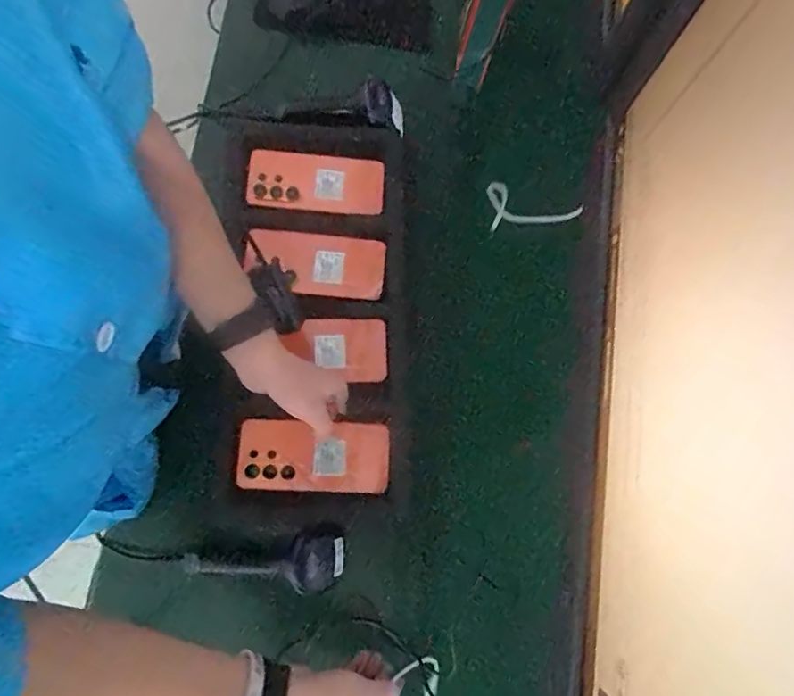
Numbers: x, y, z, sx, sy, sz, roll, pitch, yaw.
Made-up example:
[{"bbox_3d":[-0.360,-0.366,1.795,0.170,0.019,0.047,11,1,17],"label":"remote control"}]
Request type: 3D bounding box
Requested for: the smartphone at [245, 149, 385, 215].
[{"bbox_3d":[-0.102,-0.209,0.657,0.169,0.010,0.075,3,80,-1],"label":"smartphone"}]

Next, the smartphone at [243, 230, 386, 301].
[{"bbox_3d":[-0.099,-0.101,0.634,0.165,0.011,0.075,5,80,0],"label":"smartphone"}]

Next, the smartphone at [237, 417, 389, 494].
[{"bbox_3d":[-0.095,0.123,0.589,0.165,0.007,0.078,3,80,-1],"label":"smartphone"}]

